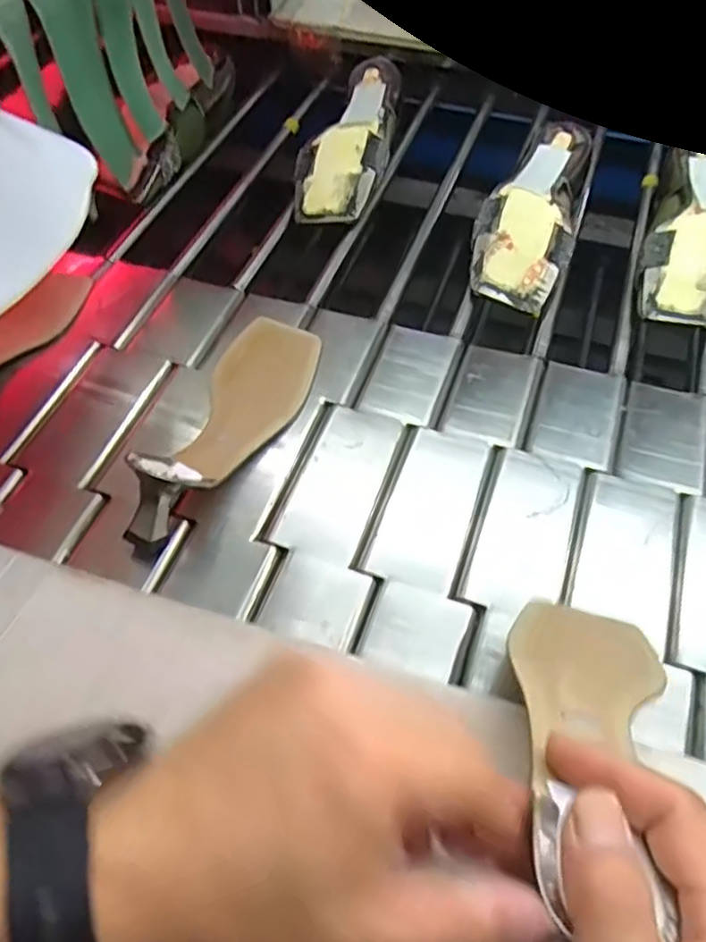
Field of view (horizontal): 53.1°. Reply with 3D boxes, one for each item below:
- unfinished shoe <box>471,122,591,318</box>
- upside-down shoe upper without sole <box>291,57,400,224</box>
[{"bbox_3d":[0.161,-0.232,0.626,0.081,0.062,0.209,17,55,12],"label":"unfinished shoe"},{"bbox_3d":[-0.003,-0.326,0.696,0.082,0.061,0.203,7,54,5],"label":"upside-down shoe upper without sole"}]

